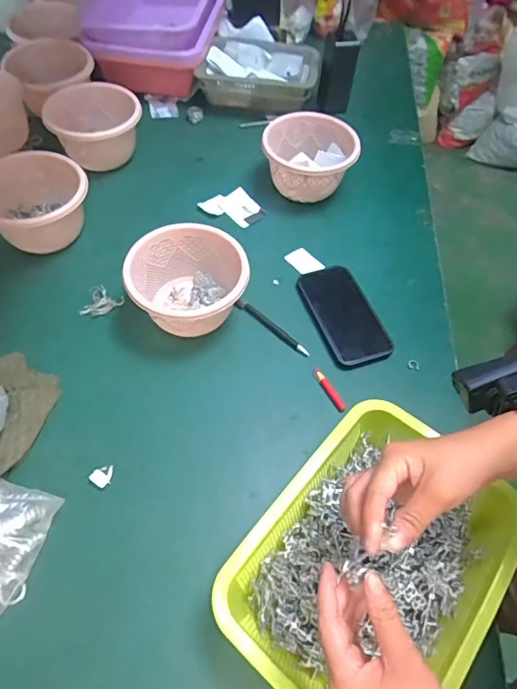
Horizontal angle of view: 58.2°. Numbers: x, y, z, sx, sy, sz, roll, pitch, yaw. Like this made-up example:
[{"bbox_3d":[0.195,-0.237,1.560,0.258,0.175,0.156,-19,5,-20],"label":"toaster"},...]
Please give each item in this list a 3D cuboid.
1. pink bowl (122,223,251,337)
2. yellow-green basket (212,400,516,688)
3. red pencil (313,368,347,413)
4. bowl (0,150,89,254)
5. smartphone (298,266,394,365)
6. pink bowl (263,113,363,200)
[{"bbox_3d":[-0.091,-0.074,0.603,0.143,0.086,0.140,2,57,-3],"label":"pink bowl"},{"bbox_3d":[0.106,0.199,0.430,0.200,0.063,0.264,37,62,17],"label":"yellow-green basket"},{"bbox_3d":[0.088,0.056,0.577,0.012,0.005,0.064,-23,62,-18],"label":"red pencil"},{"bbox_3d":[-0.320,-0.201,0.670,0.140,0.082,0.129,2,57,-3],"label":"bowl"},{"bbox_3d":[0.118,-0.044,0.643,0.083,0.013,0.158,-16,60,-15],"label":"smartphone"},{"bbox_3d":[0.083,-0.301,0.762,0.140,0.085,0.143,2,57,-3],"label":"pink bowl"}]

